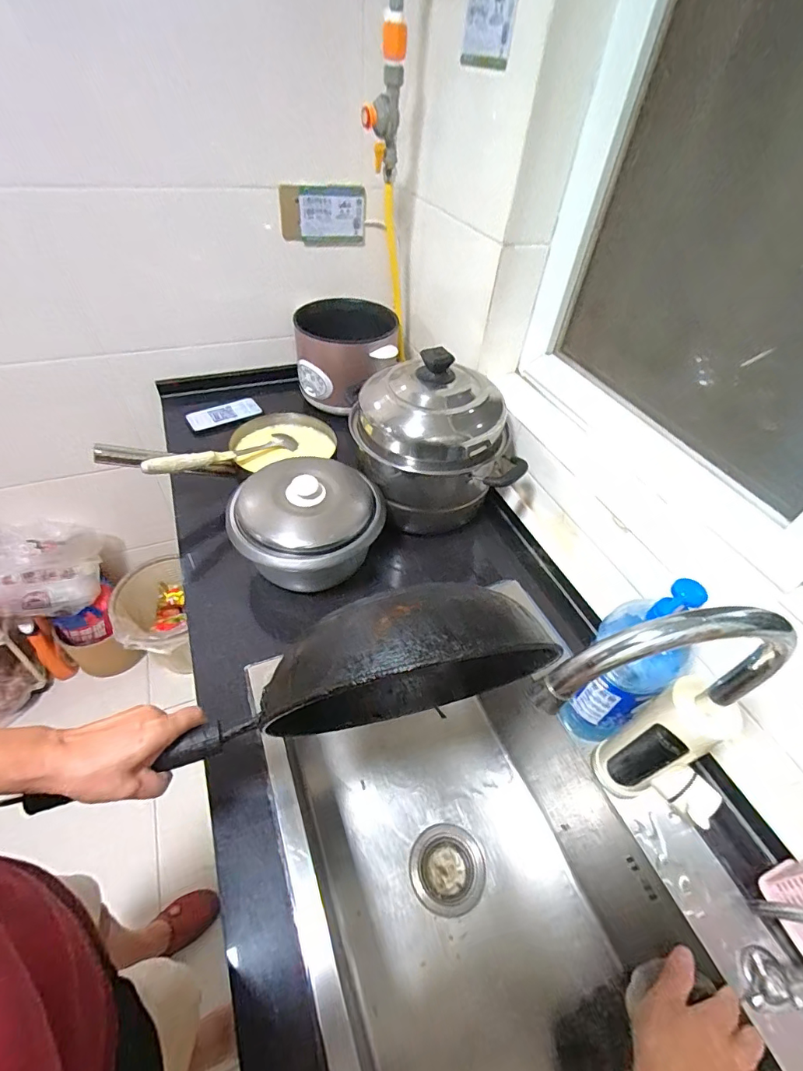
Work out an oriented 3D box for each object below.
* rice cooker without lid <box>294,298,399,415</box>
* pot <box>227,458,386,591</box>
[{"bbox_3d":[-0.124,-0.418,1.042,0.216,0.157,0.232,-2,48,-9],"label":"rice cooker without lid"},{"bbox_3d":[-0.145,-0.022,0.710,0.216,0.137,0.207,3,47,-4],"label":"pot"}]

